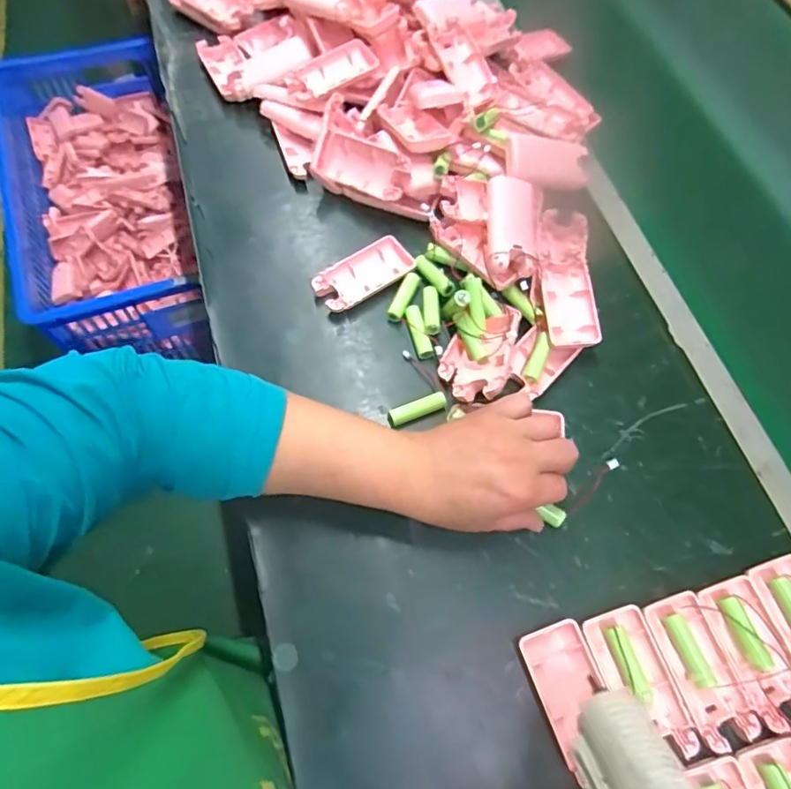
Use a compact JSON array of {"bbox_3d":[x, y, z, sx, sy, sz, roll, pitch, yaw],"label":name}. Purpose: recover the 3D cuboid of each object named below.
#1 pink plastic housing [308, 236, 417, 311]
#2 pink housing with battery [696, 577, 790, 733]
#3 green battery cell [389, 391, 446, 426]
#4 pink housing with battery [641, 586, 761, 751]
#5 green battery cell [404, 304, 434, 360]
[{"bbox_3d":[-0.029,-0.111,0.490,0.093,0.012,0.046,-30,71,-15],"label":"pink plastic housing"},{"bbox_3d":[0.259,0.182,0.372,0.043,0.015,0.094,-15,68,-10],"label":"pink housing with battery"},{"bbox_3d":[0.019,0.012,0.441,0.050,0.014,0.014,-20,69,-12],"label":"green battery cell"},{"bbox_3d":[0.215,0.195,0.372,0.044,0.017,0.096,-16,68,-10],"label":"pink housing with battery"},{"bbox_3d":[0.021,-0.058,0.468,0.015,0.011,0.052,-12,67,-9],"label":"green battery cell"}]

